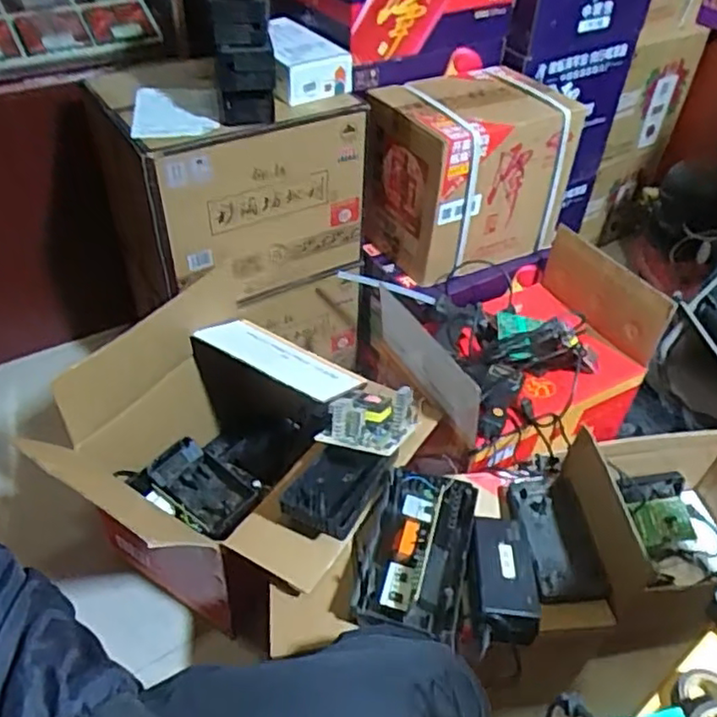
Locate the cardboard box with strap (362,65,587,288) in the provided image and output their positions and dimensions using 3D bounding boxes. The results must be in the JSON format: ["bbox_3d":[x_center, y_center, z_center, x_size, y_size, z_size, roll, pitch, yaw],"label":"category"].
[{"bbox_3d":[0.204,-0.338,1.236,0.336,0.302,0.229,-24,50,-26],"label":"cardboard box with strap"}]

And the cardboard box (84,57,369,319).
[{"bbox_3d":[-0.211,-0.316,1.159,0.380,0.331,0.260,-20,48,-22],"label":"cardboard box"}]

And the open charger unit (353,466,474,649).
[{"bbox_3d":[0.069,0.241,0.843,0.143,0.076,0.218,11,44,9],"label":"open charger unit"}]

